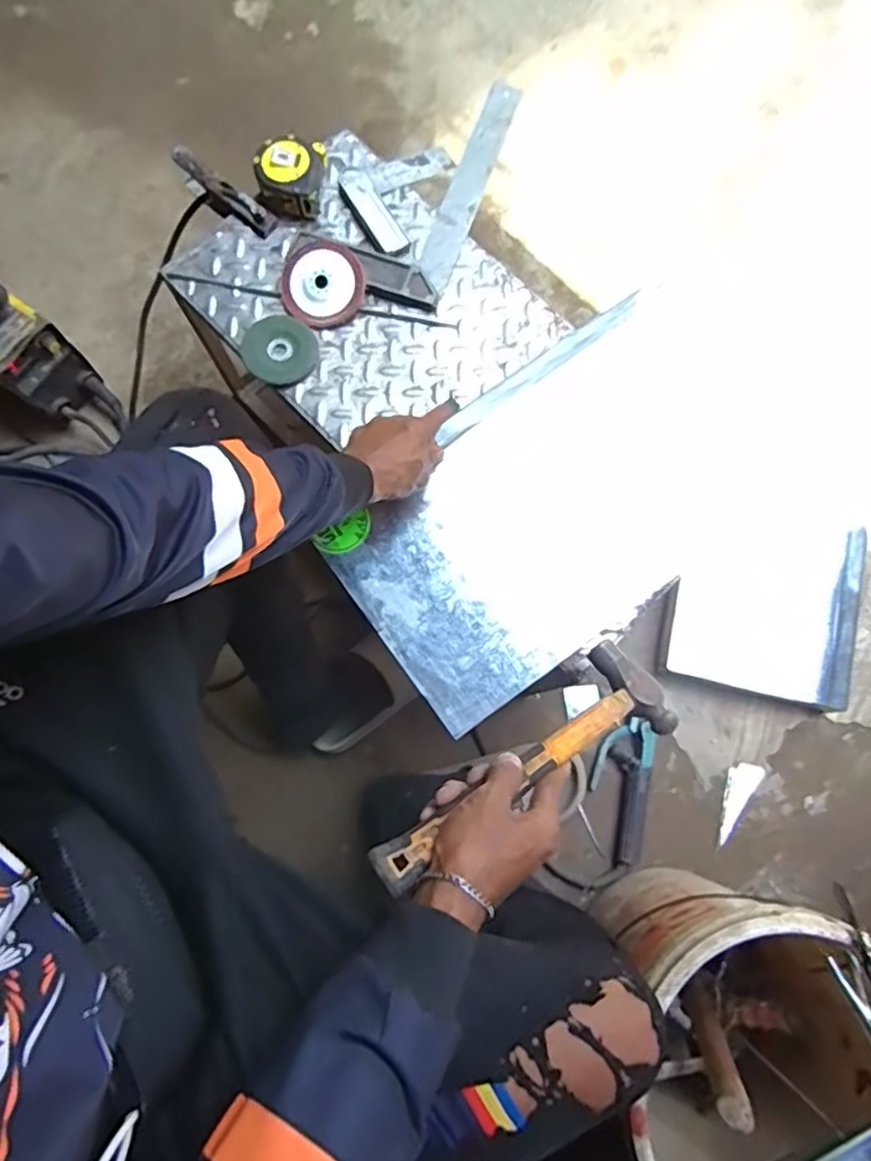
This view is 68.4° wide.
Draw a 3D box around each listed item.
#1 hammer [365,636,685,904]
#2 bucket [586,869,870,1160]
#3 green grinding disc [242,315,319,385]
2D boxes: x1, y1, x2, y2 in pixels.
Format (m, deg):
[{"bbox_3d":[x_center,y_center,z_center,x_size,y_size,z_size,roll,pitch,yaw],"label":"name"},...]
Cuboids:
[{"bbox_3d":[0.080,0.145,0.512,0.311,0.031,0.090,-24,79,-35],"label":"hammer"},{"bbox_3d":[0.308,0.475,0.685,0.284,0.343,0.286,0,79,0],"label":"bucket"},{"bbox_3d":[-0.179,-0.267,0.733,0.082,0.014,0.081,0,79,0],"label":"green grinding disc"}]

